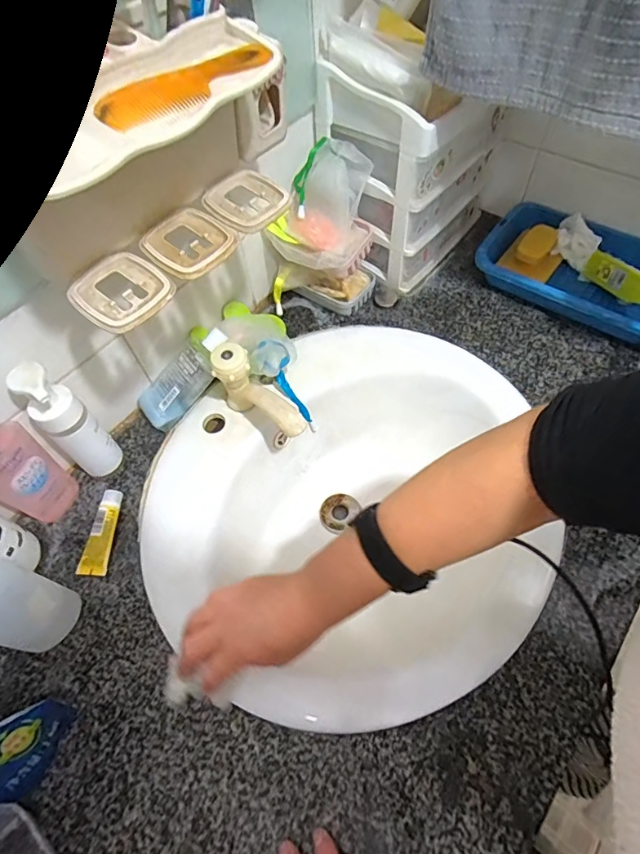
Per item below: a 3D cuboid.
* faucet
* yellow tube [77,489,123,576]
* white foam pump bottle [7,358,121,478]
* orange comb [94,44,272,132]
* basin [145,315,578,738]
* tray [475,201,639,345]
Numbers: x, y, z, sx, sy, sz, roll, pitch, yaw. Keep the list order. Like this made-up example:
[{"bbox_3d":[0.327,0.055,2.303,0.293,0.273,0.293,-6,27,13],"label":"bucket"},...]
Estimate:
[{"bbox_3d":[-0.071,-0.027,0.546,0.045,0.096,0.130,-37,63,-18],"label":"faucet"},{"bbox_3d":[-0.245,0.118,0.526,0.028,0.020,0.095,3,59,5],"label":"yellow tube"},{"bbox_3d":[-0.268,-0.001,0.504,0.047,0.175,0.051,-38,64,-18],"label":"white foam pump bottle"},{"bbox_3d":[-0.093,-0.244,0.330,0.139,0.010,0.033,-38,64,-18],"label":"orange comb"},{"bbox_3d":[0.045,0.097,0.595,0.437,0.151,0.475,-2,58,2],"label":"basin"},{"bbox_3d":[0.398,-0.208,0.661,0.320,0.066,0.172,34,66,22],"label":"tray"}]

